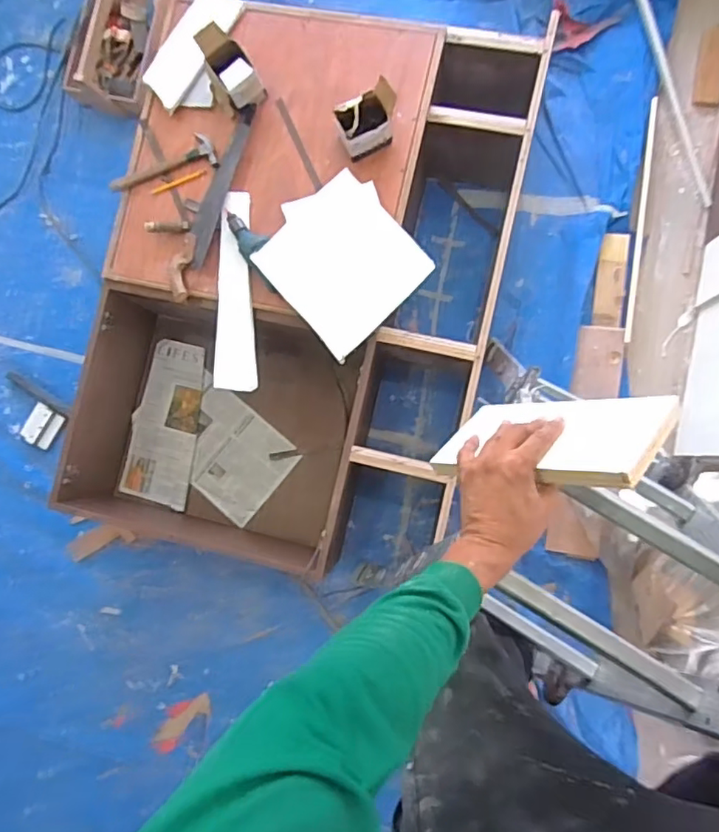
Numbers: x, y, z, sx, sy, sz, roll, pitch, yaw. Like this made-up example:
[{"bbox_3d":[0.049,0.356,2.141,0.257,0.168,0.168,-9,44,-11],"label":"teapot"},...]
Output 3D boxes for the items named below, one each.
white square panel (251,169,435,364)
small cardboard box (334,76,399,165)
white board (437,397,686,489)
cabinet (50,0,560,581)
[{"bbox_3d":[-0.044,-0.403,1.489,0.349,0.021,0.369,-39,90,0],"label":"white square panel"},{"bbox_3d":[0.023,-0.749,1.468,0.156,0.121,0.115,-28,83,3],"label":"small cardboard box"},{"bbox_3d":[0.198,0.027,0.625,0.133,0.245,0.019,-46,115,-31],"label":"white board"},{"bbox_3d":[-0.186,-0.314,1.669,1.088,0.392,1.582,13,91,8],"label":"cabinet"}]

